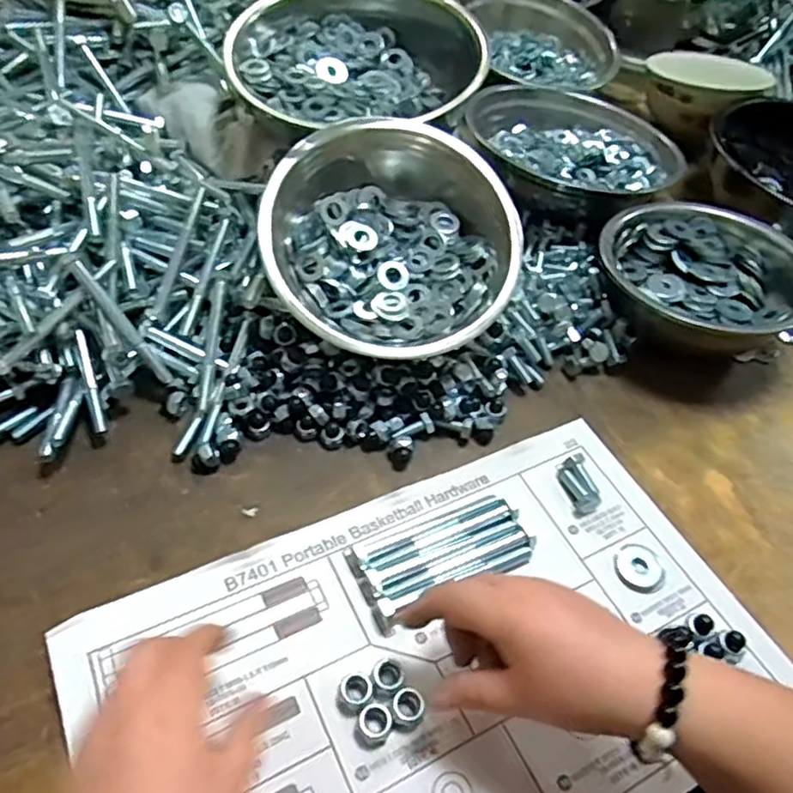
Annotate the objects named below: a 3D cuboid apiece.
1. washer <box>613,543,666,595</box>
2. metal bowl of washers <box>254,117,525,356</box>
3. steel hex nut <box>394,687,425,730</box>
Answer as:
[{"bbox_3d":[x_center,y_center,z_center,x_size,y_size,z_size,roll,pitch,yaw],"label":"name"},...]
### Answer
[{"bbox_3d":[0.156,0.109,0.418,0.033,0.004,0.032,4,51,-5],"label":"washer"},{"bbox_3d":[-0.006,-0.112,0.489,0.185,0.086,0.185,2,75,-9],"label":"metal bowl of washers"},{"bbox_3d":[0.007,0.167,0.349,0.016,0.011,0.017,9,46,2],"label":"steel hex nut"}]

